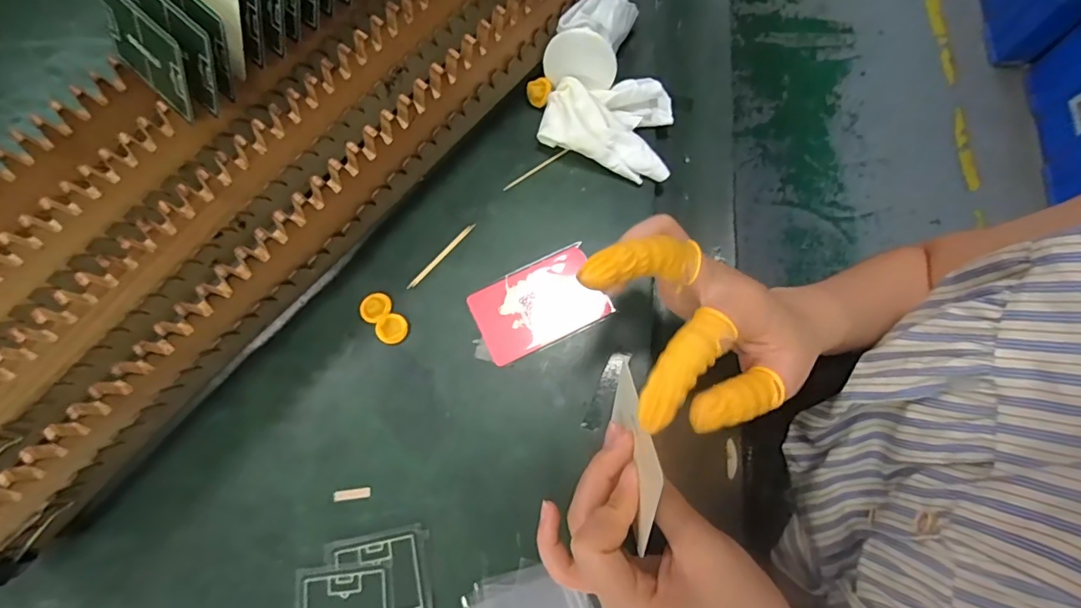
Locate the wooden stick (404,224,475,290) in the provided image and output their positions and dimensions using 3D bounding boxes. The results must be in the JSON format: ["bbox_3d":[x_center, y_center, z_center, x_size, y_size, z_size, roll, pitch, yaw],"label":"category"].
[{"bbox_3d":[-0.070,-0.034,0.348,0.004,0.004,0.063,42,79,13],"label":"wooden stick"}]

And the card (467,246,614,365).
[{"bbox_3d":[-0.002,-0.001,0.337,0.085,0.004,0.053,-24,74,-5],"label":"card"}]

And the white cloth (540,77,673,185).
[{"bbox_3d":[0.054,-0.135,0.359,0.093,0.034,0.072,22,75,8],"label":"white cloth"}]

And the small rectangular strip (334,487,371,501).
[{"bbox_3d":[-0.117,0.118,0.308,0.023,0.004,0.006,-7,73,0],"label":"small rectangular strip"}]

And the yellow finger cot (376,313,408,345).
[{"bbox_3d":[-0.100,0.016,0.333,0.021,0.004,0.020,18,75,7],"label":"yellow finger cot"}]

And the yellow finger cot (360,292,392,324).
[{"bbox_3d":[-0.113,0.002,0.339,0.020,0.004,0.019,-1,74,2],"label":"yellow finger cot"}]

